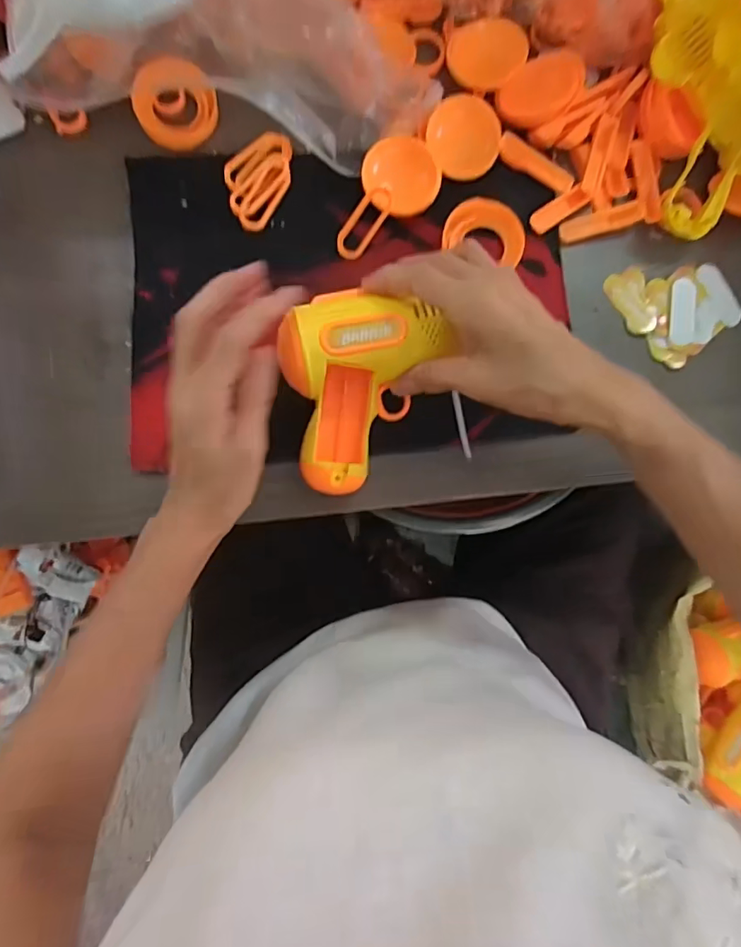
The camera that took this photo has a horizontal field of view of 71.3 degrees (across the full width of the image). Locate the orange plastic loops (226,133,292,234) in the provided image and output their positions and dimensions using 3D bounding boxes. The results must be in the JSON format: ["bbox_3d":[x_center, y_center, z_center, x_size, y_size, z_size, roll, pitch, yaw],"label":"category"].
[{"bbox_3d":[-0.081,-0.216,0.376,0.044,0.007,0.074,29,84,0],"label":"orange plastic loops"}]

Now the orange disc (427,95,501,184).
[{"bbox_3d":[0.068,-0.244,0.375,0.053,0.004,0.056,-1,99,-3],"label":"orange disc"}]

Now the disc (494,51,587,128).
[{"bbox_3d":[0.123,-0.278,0.374,0.058,0.004,0.046,-4,91,19],"label":"disc"}]

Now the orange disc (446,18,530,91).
[{"bbox_3d":[0.085,-0.307,0.379,0.056,0.004,0.041,3,109,11],"label":"orange disc"}]

